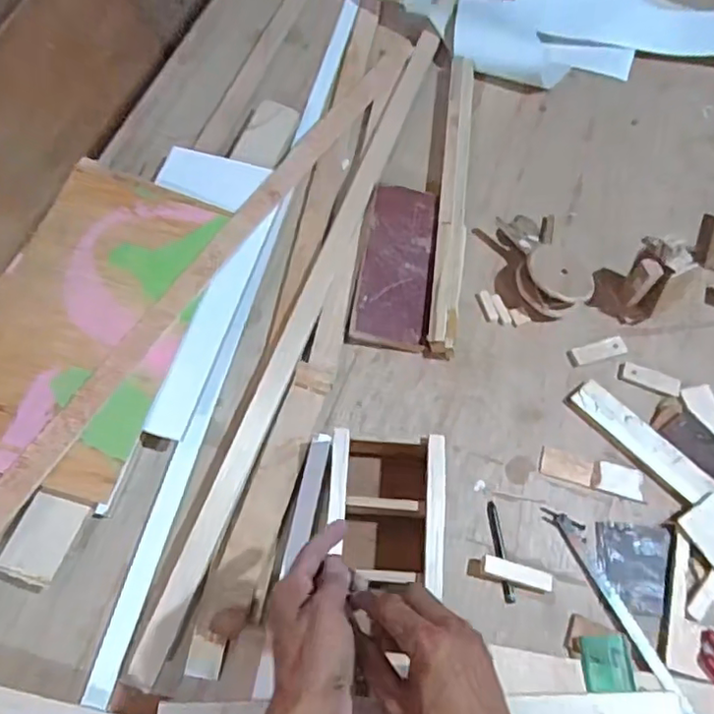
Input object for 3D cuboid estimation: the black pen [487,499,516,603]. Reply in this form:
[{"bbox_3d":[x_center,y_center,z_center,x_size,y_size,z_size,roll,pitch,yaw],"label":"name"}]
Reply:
[{"bbox_3d":[0.150,0.202,0.628,0.011,0.007,0.101,-6,65,-4],"label":"black pen"}]

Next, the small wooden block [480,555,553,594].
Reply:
[{"bbox_3d":[0.163,0.223,0.616,0.071,0.015,0.022,14,65,5],"label":"small wooden block"}]

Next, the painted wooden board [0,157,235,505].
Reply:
[{"bbox_3d":[-0.298,-0.048,0.671,0.216,0.016,0.369,17,67,4],"label":"painted wooden board"}]

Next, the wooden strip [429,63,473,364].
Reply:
[{"bbox_3d":[0.130,-0.220,0.796,0.038,0.031,0.475,7,65,2],"label":"wooden strip"}]

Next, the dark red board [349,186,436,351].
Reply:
[{"bbox_3d":[0.048,-0.118,0.745,0.085,0.013,0.223,7,65,1],"label":"dark red board"}]

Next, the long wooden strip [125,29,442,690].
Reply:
[{"bbox_3d":[-0.043,-0.089,0.736,0.043,0.025,0.900,19,66,7],"label":"long wooden strip"}]

